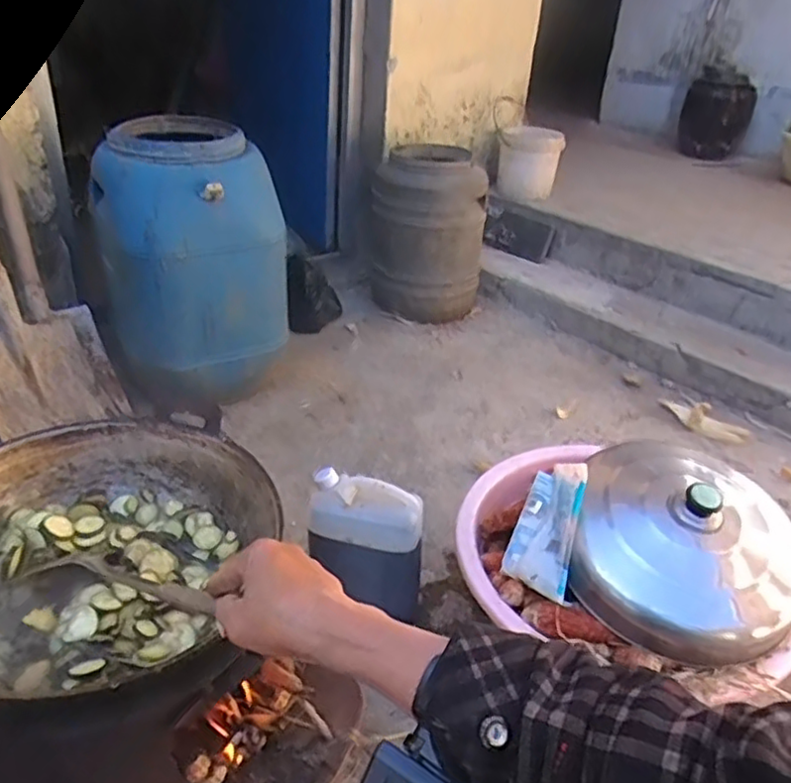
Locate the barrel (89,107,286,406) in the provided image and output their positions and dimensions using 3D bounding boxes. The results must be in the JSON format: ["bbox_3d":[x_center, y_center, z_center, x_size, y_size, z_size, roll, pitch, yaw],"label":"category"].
[{"bbox_3d":[-0.431,-0.256,1.383,0.309,0.521,0.316,29,37,36],"label":"barrel"}]

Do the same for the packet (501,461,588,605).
[{"bbox_3d":[0.190,0.169,0.841,0.019,0.160,0.117,26,-12,-22],"label":"packet"}]

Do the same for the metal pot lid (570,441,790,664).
[{"bbox_3d":[0.364,0.185,0.819,0.279,0.142,0.268,4,29,-2],"label":"metal pot lid"}]

